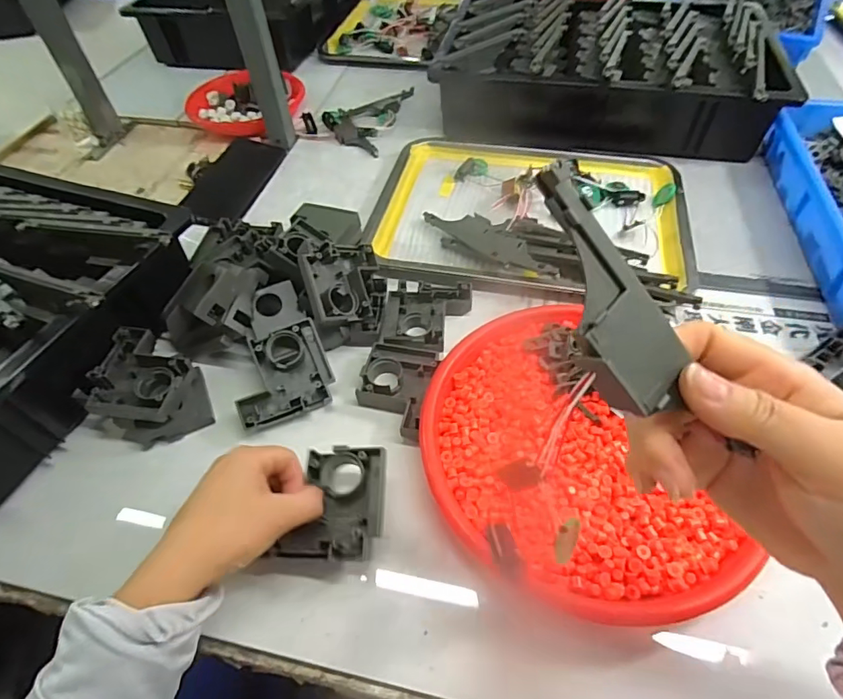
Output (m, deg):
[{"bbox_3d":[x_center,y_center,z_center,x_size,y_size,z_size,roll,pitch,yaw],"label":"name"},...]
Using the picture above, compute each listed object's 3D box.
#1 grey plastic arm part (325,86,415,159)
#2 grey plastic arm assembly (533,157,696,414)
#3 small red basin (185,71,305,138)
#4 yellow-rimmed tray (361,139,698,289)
[{"bbox_3d":[-0.082,-0.360,0.719,0.091,0.029,0.190,11,54,11],"label":"grey plastic arm part"},{"bbox_3d":[0.063,-0.020,0.163,0.035,0.008,0.088,-28,98,-17],"label":"grey plastic arm assembly"},{"bbox_3d":[-0.273,-0.389,0.753,0.175,0.035,0.153,12,54,12],"label":"small red basin"},{"bbox_3d":[0.124,-0.167,0.552,0.344,0.025,0.274,8,53,9],"label":"yellow-rimmed tray"}]

